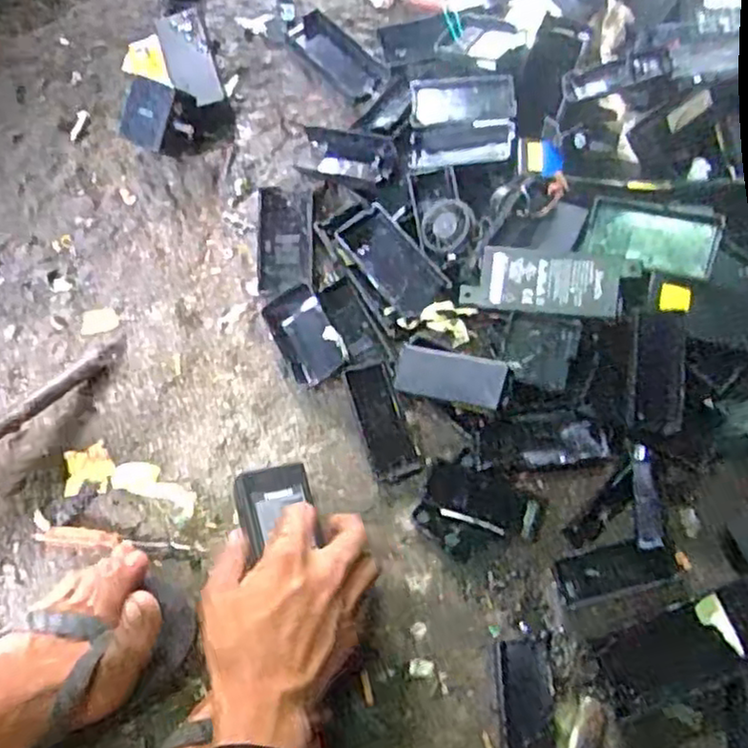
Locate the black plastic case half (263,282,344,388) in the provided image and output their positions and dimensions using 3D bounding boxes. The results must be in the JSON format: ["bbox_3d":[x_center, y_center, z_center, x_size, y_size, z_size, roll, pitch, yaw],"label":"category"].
[{"bbox_3d":[-0.055,-0.031,0.571,0.050,0.020,0.079,-35,75,19],"label":"black plastic case half"}]

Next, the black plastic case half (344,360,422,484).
[{"bbox_3d":[0.006,0.037,0.552,0.036,0.012,0.095,-20,77,3],"label":"black plastic case half"}]

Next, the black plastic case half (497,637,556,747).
[{"bbox_3d":[0.109,0.239,0.496,0.036,0.005,0.092,0,73,0],"label":"black plastic case half"}]

